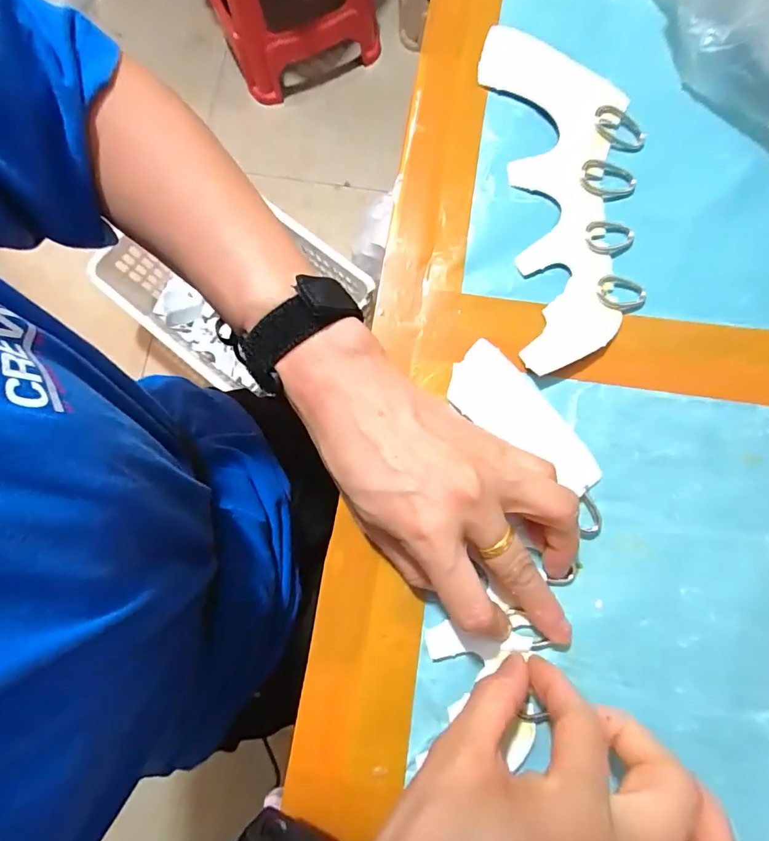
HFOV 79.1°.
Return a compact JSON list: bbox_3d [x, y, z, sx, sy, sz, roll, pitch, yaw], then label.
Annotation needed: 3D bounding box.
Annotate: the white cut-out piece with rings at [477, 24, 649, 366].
[{"bbox_3d":[0.108,-0.134,0.273,0.084,0.008,0.208,-1,80,1],"label":"white cut-out piece with rings"}]

